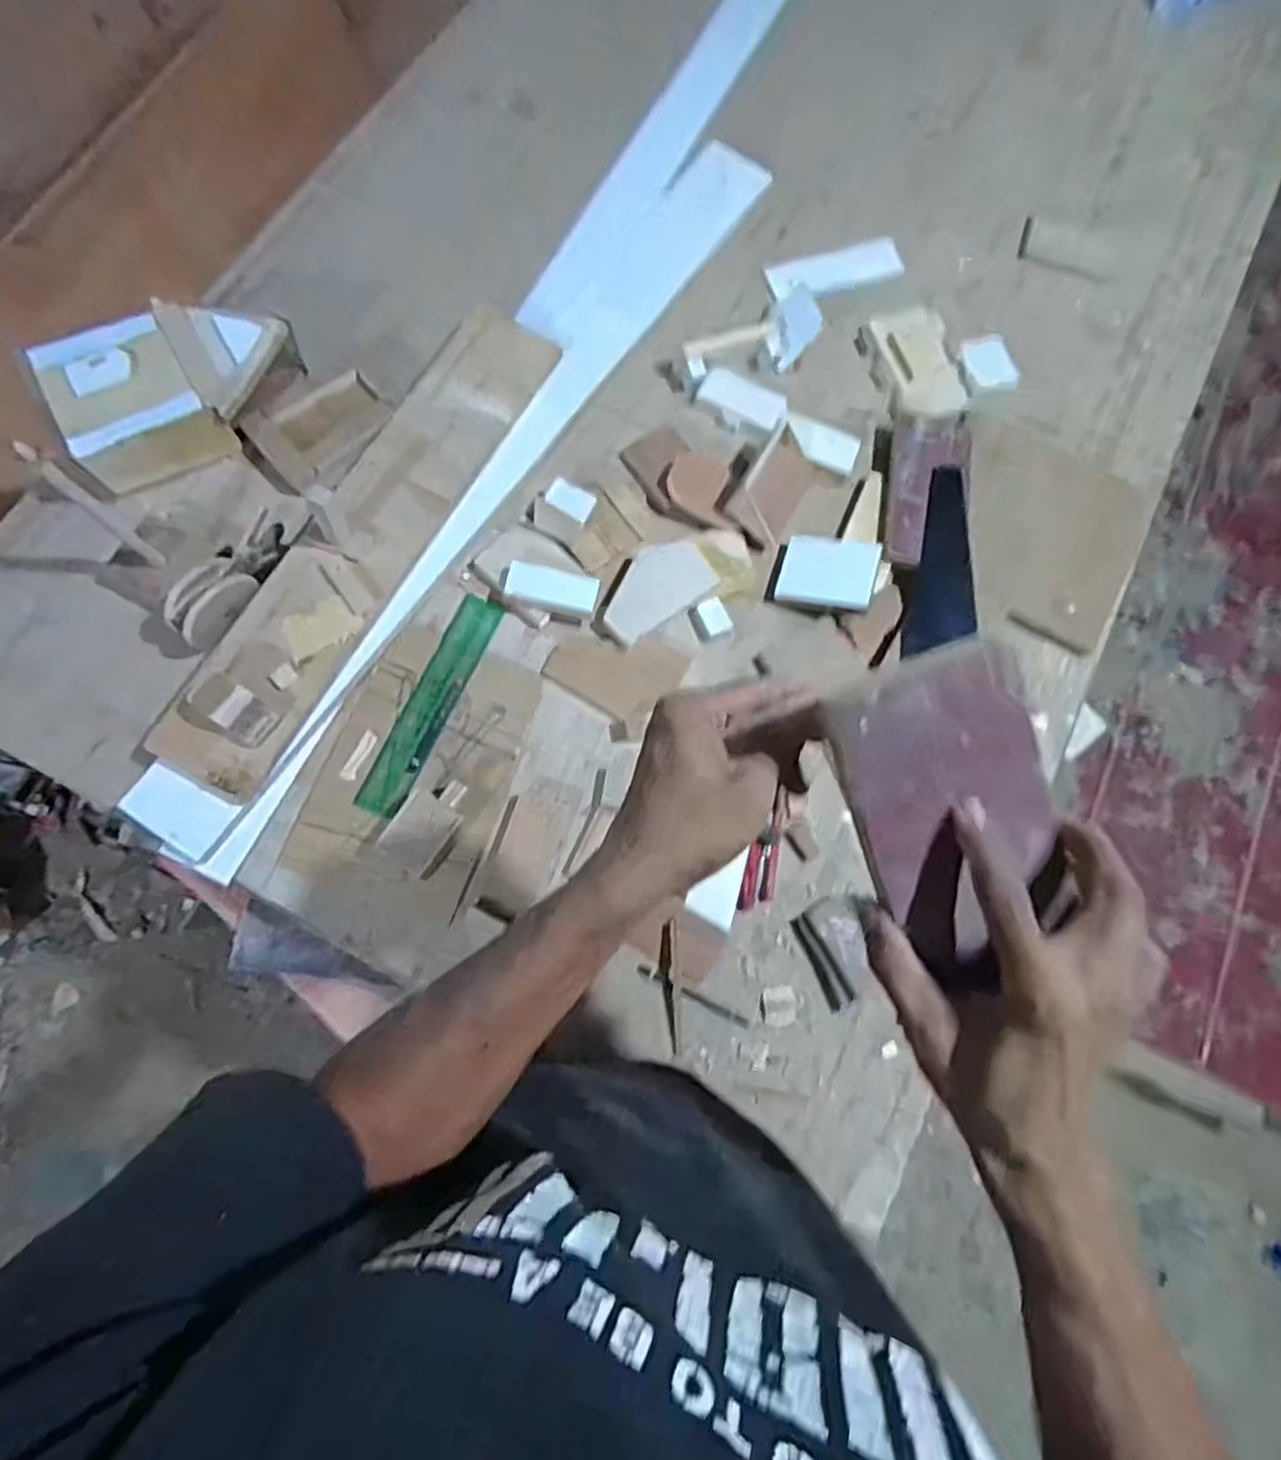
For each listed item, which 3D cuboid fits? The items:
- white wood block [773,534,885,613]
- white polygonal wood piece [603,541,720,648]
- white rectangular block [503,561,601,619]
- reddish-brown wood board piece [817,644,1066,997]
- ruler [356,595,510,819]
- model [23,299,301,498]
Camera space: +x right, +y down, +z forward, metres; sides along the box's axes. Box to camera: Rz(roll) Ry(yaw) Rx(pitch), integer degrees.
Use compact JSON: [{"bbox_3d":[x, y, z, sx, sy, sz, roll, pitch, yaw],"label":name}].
[{"bbox_3d":[0.208,-0.175,0.809,0.102,0.013,0.086,11,69,21],"label":"white wood block"},{"bbox_3d":[0.015,-0.152,0.795,0.126,0.022,0.077,-32,78,-11],"label":"white polygonal wood piece"},{"bbox_3d":[-0.092,-0.146,0.767,0.093,0.013,0.042,11,80,-12],"label":"white rectangular block"},{"bbox_3d":[0.149,0.038,0.339,0.093,0.008,0.146,-23,100,-3],"label":"reddish-brown wood board piece"},{"bbox_3d":[-0.214,-0.028,0.758,0.046,0.007,0.246,23,74,0],"label":"ruler"},{"bbox_3d":[-0.476,-0.358,0.771,0.241,0.099,0.120,-29,79,-11],"label":"model"}]

